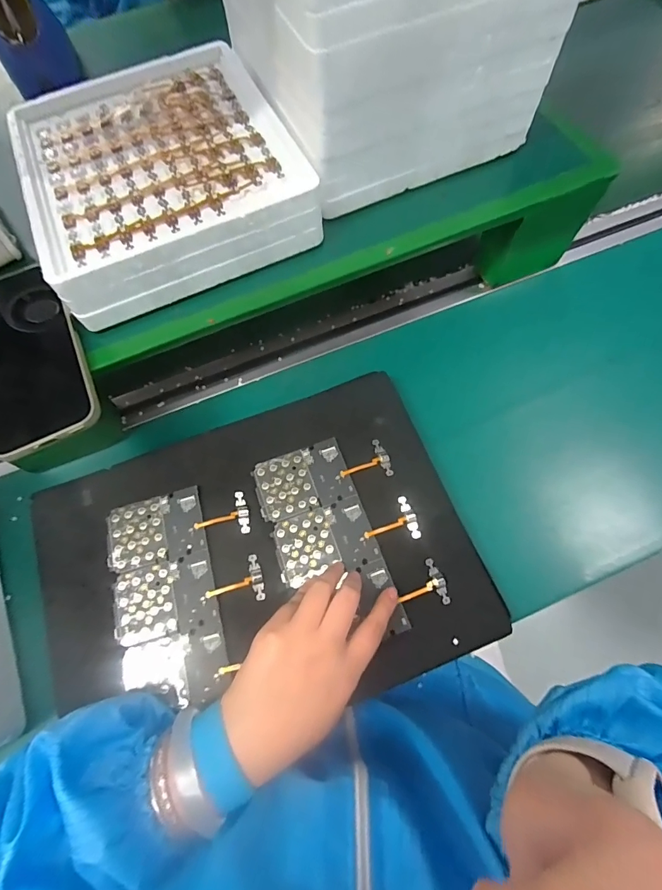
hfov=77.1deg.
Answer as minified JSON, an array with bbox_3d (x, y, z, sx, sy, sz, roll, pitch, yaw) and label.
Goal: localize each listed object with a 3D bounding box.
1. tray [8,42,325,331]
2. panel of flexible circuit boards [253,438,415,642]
[{"bbox_3d":[-0.144,-0.229,0.352,0.208,0.050,0.227,-24,69,-7],"label":"tray"},{"bbox_3d":[-0.005,0.079,0.341,0.079,0.012,0.161,-20,67,-5],"label":"panel of flexible circuit boards"}]

